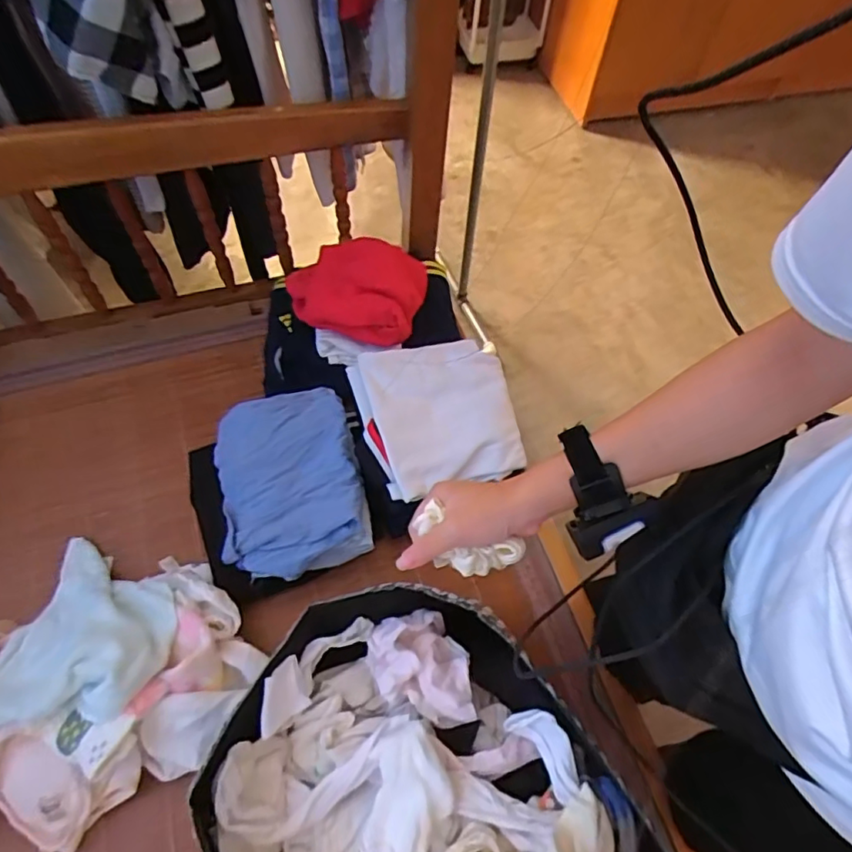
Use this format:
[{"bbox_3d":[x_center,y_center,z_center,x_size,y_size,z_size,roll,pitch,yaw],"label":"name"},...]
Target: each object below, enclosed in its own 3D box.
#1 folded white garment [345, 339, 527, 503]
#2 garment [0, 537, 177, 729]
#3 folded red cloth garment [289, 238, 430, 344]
[{"bbox_3d":[0.018,-0.022,0.803,0.216,0.049,0.224,-12,73,-17],"label":"folded white garment"},{"bbox_3d":[-0.423,0.262,0.685,0.227,0.118,0.207,1,60,-2],"label":"garment"},{"bbox_3d":[-0.103,-0.215,0.902,0.227,0.102,0.181,-8,61,-7],"label":"folded red cloth garment"}]

